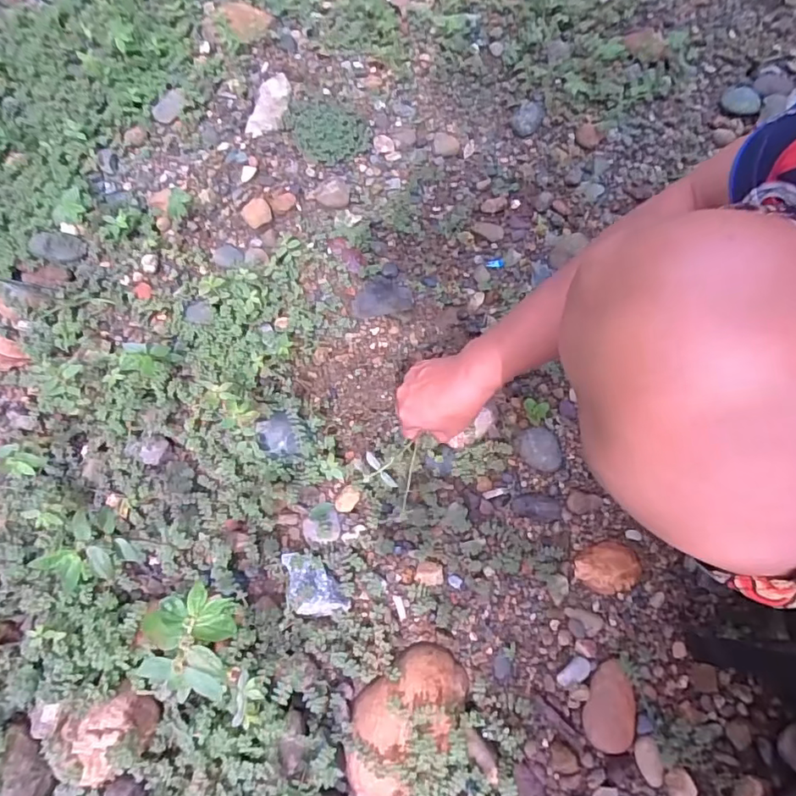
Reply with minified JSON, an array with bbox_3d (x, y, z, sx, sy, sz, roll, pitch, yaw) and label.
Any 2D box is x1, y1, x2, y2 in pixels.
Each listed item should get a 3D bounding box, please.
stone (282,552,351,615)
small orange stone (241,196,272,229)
[{"bbox_3d":[-0.081,0.178,0.507,0.052,0.023,0.063,-14,66,-7],"label":"stone"},{"bbox_3d":[-0.192,-0.251,0.707,0.037,0.016,0.046,-26,68,-13],"label":"small orange stone"}]

